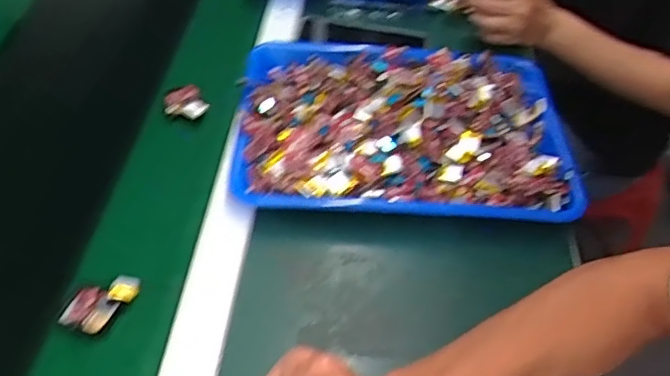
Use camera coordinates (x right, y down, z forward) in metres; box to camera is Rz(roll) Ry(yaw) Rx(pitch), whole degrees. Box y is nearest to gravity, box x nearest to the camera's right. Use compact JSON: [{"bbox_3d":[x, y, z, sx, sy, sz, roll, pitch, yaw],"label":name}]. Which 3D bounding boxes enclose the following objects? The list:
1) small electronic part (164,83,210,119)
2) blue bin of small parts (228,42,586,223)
[{"bbox_3d":[-0.160,-0.092,0.658,0.044,0.022,0.044,-8,44,-8],"label":"small electronic part"},{"bbox_3d":[0.070,-0.067,0.626,0.323,0.048,0.233,1,44,1],"label":"blue bin of small parts"}]

